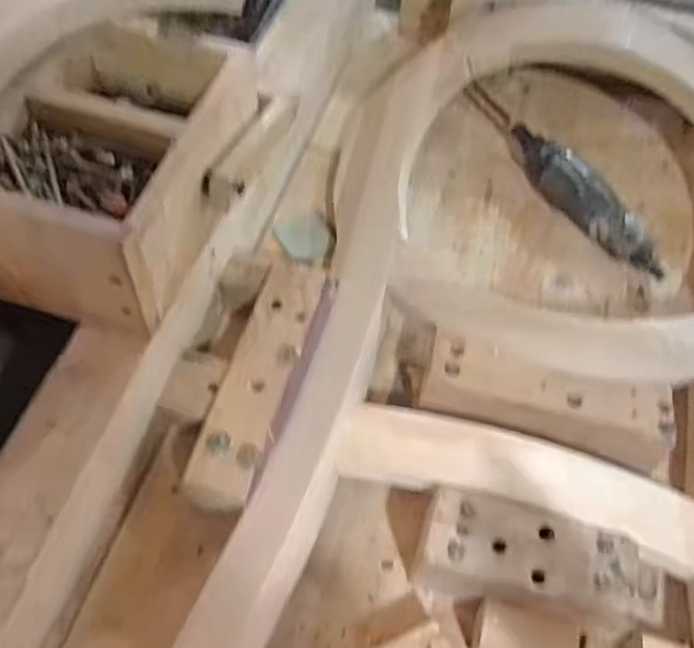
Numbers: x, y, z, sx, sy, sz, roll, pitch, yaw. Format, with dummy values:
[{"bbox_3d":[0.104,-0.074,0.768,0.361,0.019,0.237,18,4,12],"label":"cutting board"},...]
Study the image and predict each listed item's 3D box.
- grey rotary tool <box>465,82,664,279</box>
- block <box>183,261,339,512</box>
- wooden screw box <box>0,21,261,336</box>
[{"bbox_3d":[0.227,-0.176,0.755,0.051,0.041,0.320,-23,61,-19],"label":"grey rotary tool"},{"bbox_3d":[-0.067,0.049,0.570,0.062,0.049,0.226,15,56,5],"label":"block"},{"bbox_3d":[-0.242,-0.147,0.516,0.290,0.105,0.234,14,56,5],"label":"wooden screw box"}]

